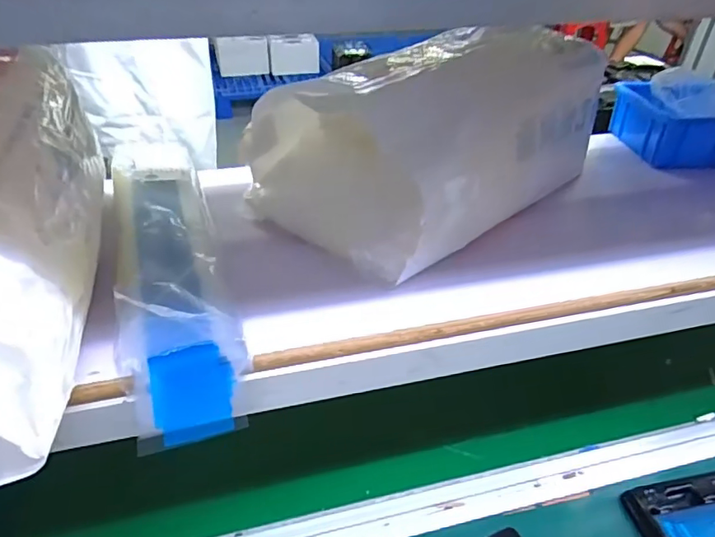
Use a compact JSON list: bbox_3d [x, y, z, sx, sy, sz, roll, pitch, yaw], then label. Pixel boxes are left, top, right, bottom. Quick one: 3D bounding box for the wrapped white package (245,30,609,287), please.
[{"bbox_3d":[0.068,-0.139,0.527,0.215,0.139,0.315,30,45,32],"label":"wrapped white package"}]

